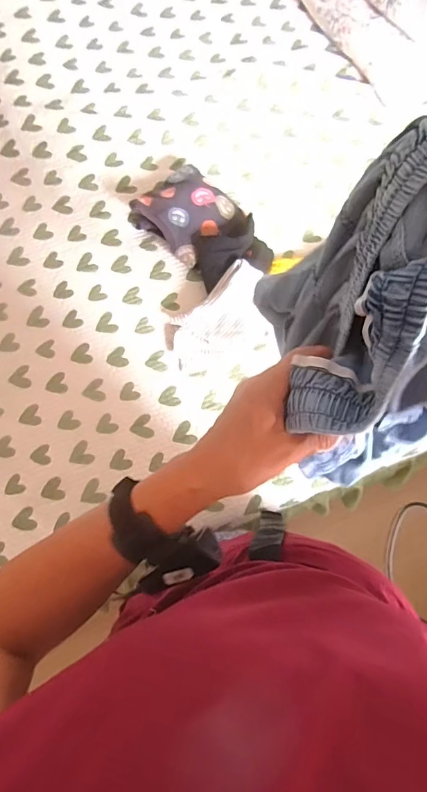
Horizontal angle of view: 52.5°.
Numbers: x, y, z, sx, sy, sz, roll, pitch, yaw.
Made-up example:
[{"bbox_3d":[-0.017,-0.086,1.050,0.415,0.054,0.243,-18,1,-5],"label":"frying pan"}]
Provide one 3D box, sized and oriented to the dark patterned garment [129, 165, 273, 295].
[{"bbox_3d":[-0.030,-0.389,1.009,0.229,0.066,0.295,-31,79,-7],"label":"dark patterned garment"}]

